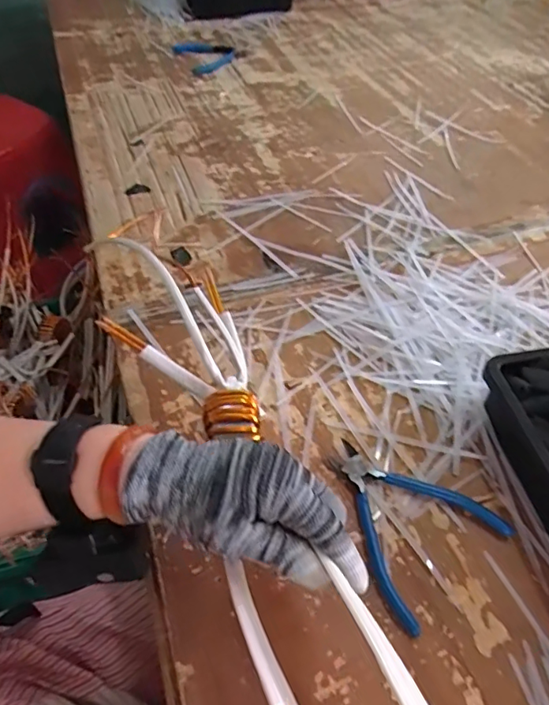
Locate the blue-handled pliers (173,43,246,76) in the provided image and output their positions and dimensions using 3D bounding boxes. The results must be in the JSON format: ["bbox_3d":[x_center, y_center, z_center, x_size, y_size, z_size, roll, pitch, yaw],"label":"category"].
[{"bbox_3d":[-0.122,-0.580,0.977,0.120,0.023,0.133,-19,54,-17],"label":"blue-handled pliers"}]

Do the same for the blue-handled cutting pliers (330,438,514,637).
[{"bbox_3d":[0.102,0.129,0.414,0.119,0.013,0.137,-33,59,-24],"label":"blue-handled cutting pliers"}]

